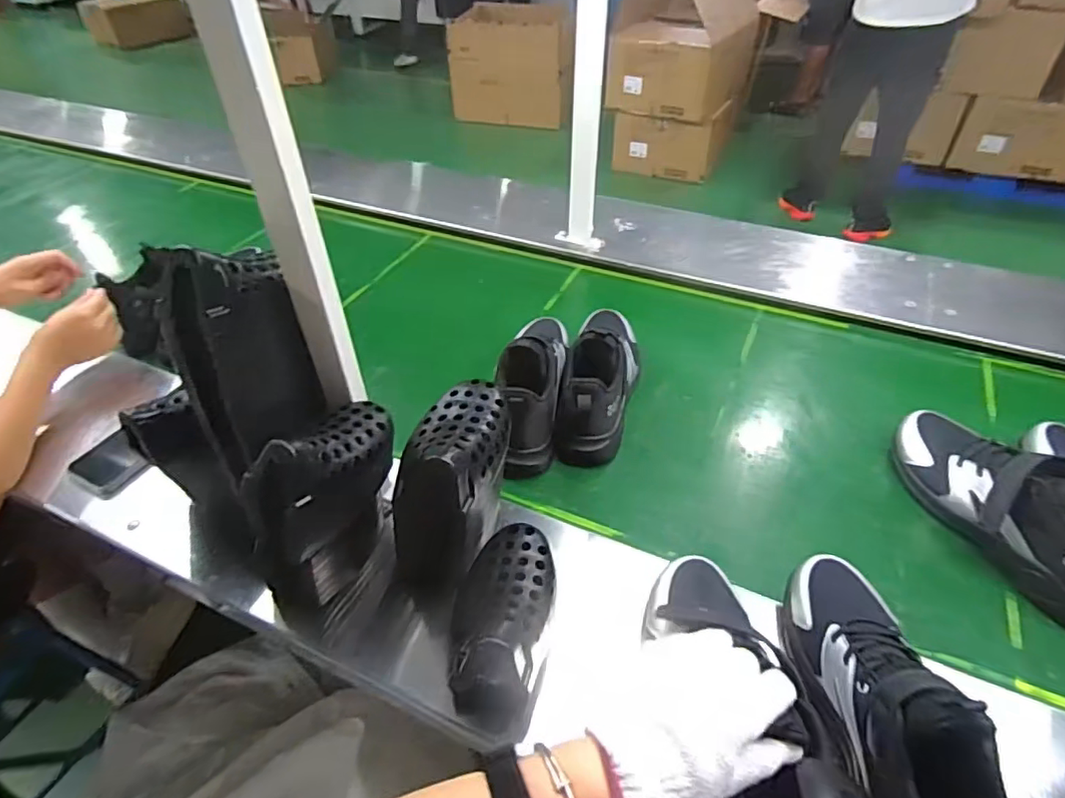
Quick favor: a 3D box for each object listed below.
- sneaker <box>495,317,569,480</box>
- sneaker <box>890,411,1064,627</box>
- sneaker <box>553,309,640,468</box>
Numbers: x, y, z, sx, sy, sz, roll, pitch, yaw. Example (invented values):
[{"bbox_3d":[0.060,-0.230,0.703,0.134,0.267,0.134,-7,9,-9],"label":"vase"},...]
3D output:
[{"bbox_3d":[0.001,-0.038,0.789,0.085,0.141,0.282,0,44,4],"label":"sneaker"},{"bbox_3d":[0.517,0.108,0.635,0.093,0.107,0.271,-21,47,-18],"label":"sneaker"},{"bbox_3d":[0.097,-0.046,0.800,0.089,0.136,0.271,8,45,11],"label":"sneaker"}]

